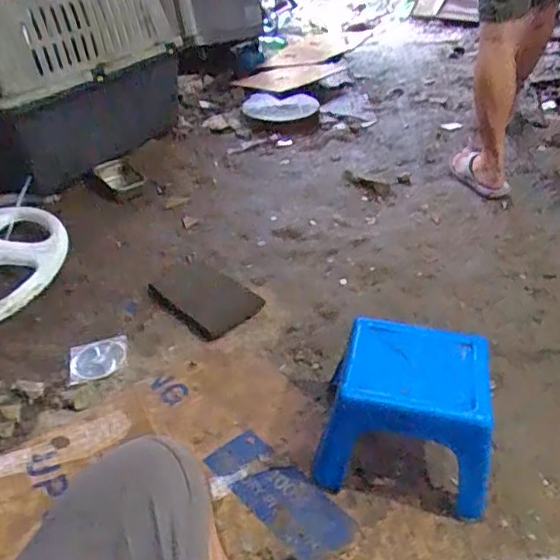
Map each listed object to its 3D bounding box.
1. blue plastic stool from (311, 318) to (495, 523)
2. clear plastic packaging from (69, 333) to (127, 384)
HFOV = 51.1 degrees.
[{"bbox_3d":[0.240,0.232,1.048,0.274,0.224,0.283,12,39,19],"label":"blue plastic stool"},{"bbox_3d":[-0.403,0.175,1.299,0.134,0.043,0.110,-15,38,-15],"label":"clear plastic packaging"}]

